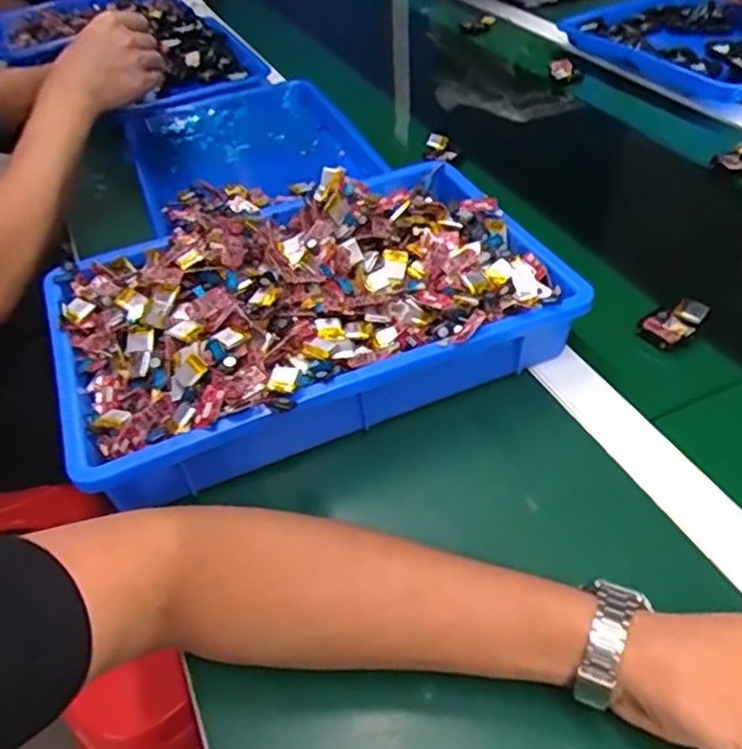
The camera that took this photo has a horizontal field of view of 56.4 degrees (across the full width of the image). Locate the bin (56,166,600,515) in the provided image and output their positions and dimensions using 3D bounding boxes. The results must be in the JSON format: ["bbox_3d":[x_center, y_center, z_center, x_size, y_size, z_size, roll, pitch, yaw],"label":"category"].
[{"bbox_3d":[-0.059,-0.066,0.544,0.369,0.075,0.269,-20,45,-13],"label":"bin"}]

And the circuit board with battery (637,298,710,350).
[{"bbox_3d":[0.243,-0.042,0.554,0.053,0.019,0.034,-27,47,-20],"label":"circuit board with battery"}]

